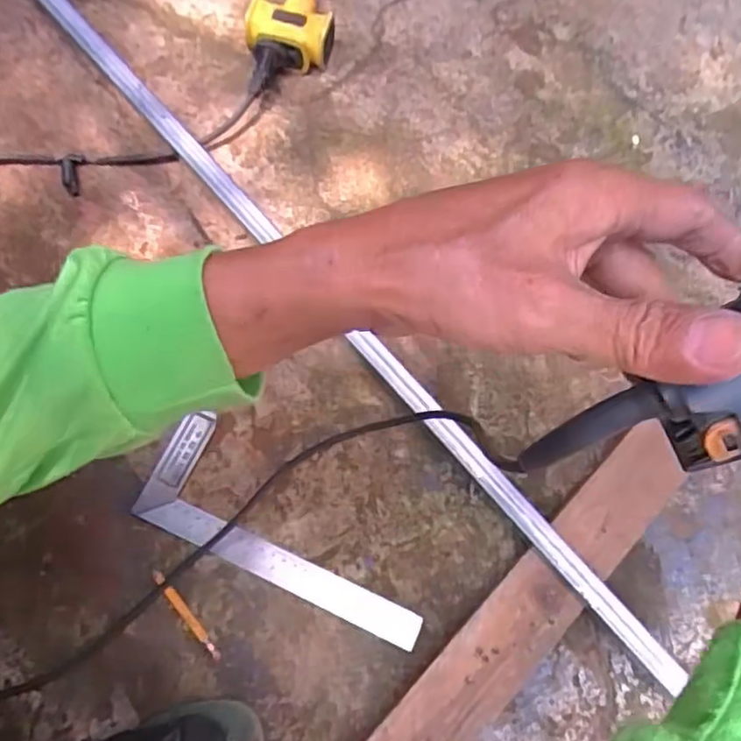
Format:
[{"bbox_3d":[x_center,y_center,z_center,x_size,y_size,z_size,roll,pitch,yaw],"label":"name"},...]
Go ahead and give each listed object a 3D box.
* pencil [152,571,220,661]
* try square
[{"bbox_3d":[-0.147,0.193,0.518,0.009,0.011,0.085,-39,77,-12],"label":"pencil"},{"bbox_3d":[-0.065,0.131,0.539,0.251,0.013,0.090,24,74,7],"label":"try square"}]

